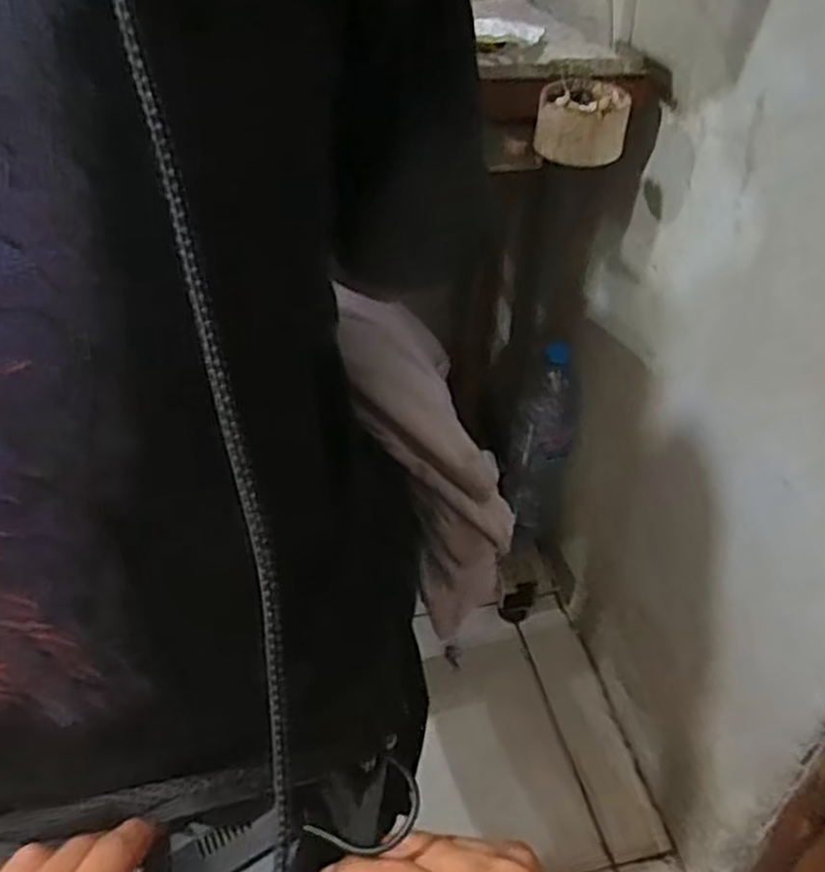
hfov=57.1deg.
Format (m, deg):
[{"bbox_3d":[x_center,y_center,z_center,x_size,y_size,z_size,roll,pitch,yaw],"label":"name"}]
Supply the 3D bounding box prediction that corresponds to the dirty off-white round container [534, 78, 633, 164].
[{"bbox_3d":[0.155,-0.286,0.690,0.080,0.051,0.091,11,40,11],"label":"dirty off-white round container"}]

